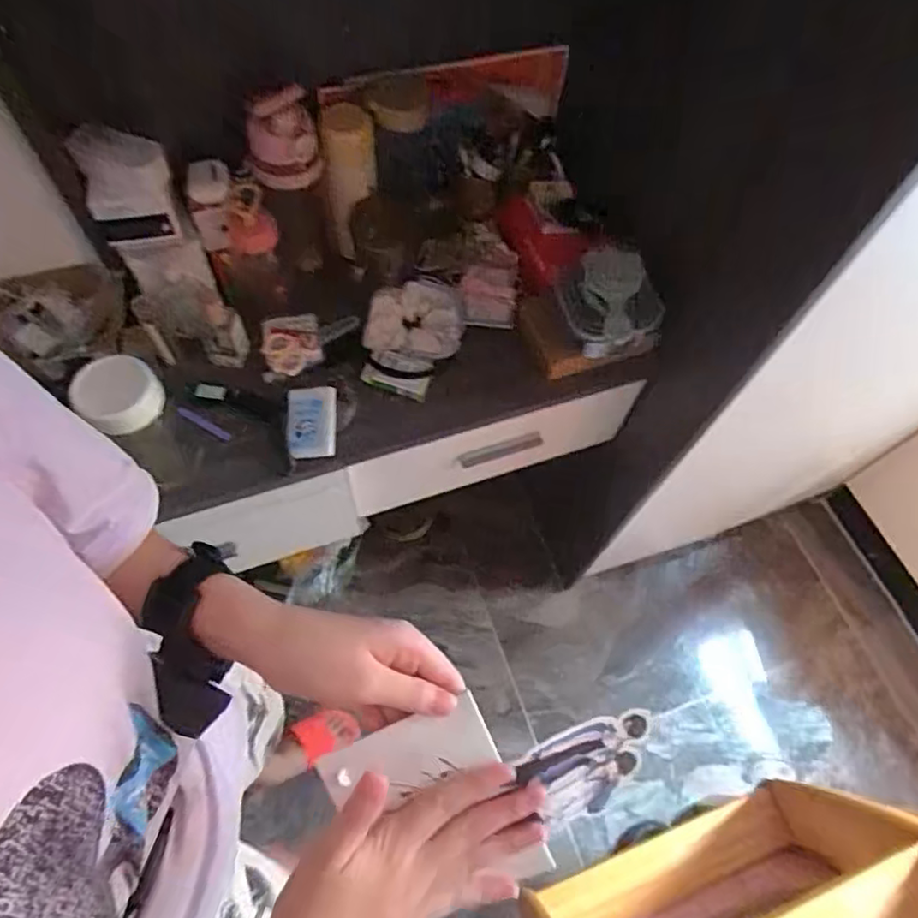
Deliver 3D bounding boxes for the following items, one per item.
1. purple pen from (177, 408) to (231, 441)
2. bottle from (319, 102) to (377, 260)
[{"bbox_3d":[-0.293,-0.040,0.706,0.066,0.006,0.011,29,64,-3],"label":"purple pen"},{"bbox_3d":[-0.126,-0.313,0.699,0.054,0.156,0.048,5,22,-2],"label":"bottle"}]

